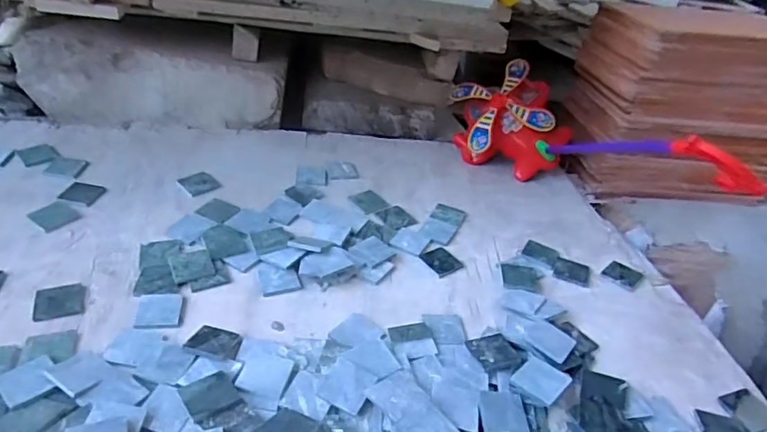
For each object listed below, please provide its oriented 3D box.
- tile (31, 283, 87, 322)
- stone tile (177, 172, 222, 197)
[{"bbox_3d":[-0.398,0.106,0.666,0.054,0.006,0.057,-8,38,-19],"label":"tile"},{"bbox_3d":[-0.303,-0.053,0.885,0.057,0.006,0.054,32,43,31],"label":"stone tile"}]

